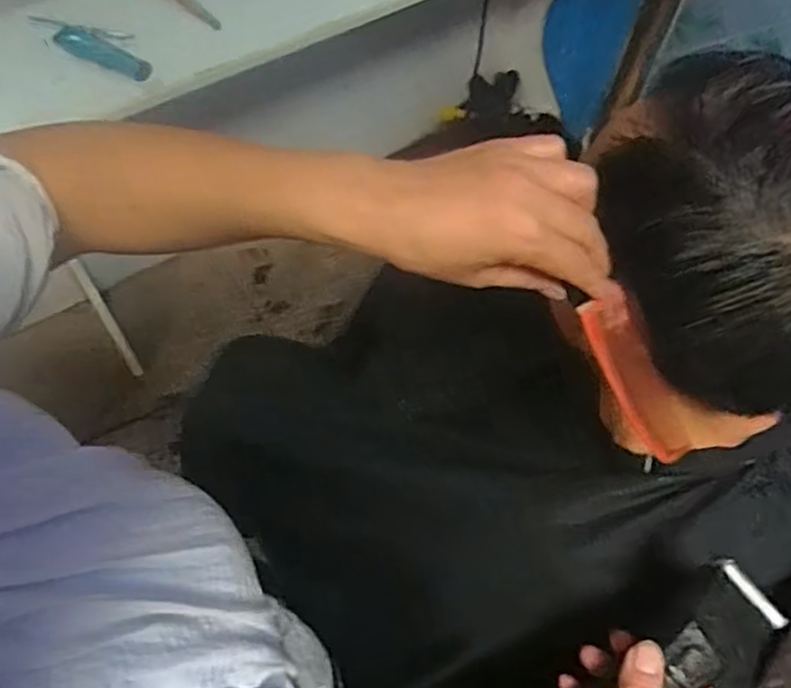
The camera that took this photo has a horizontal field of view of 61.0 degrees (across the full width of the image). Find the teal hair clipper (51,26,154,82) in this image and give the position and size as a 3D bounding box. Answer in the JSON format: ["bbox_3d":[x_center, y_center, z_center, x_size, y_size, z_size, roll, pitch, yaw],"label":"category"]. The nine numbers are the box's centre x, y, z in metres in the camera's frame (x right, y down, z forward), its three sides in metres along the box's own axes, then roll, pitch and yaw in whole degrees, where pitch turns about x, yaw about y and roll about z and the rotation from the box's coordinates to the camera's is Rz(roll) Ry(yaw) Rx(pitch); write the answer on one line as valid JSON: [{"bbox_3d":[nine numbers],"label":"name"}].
[{"bbox_3d":[-0.421,-0.424,0.974,0.147,0.030,0.043,21,61,8],"label":"teal hair clipper"}]

